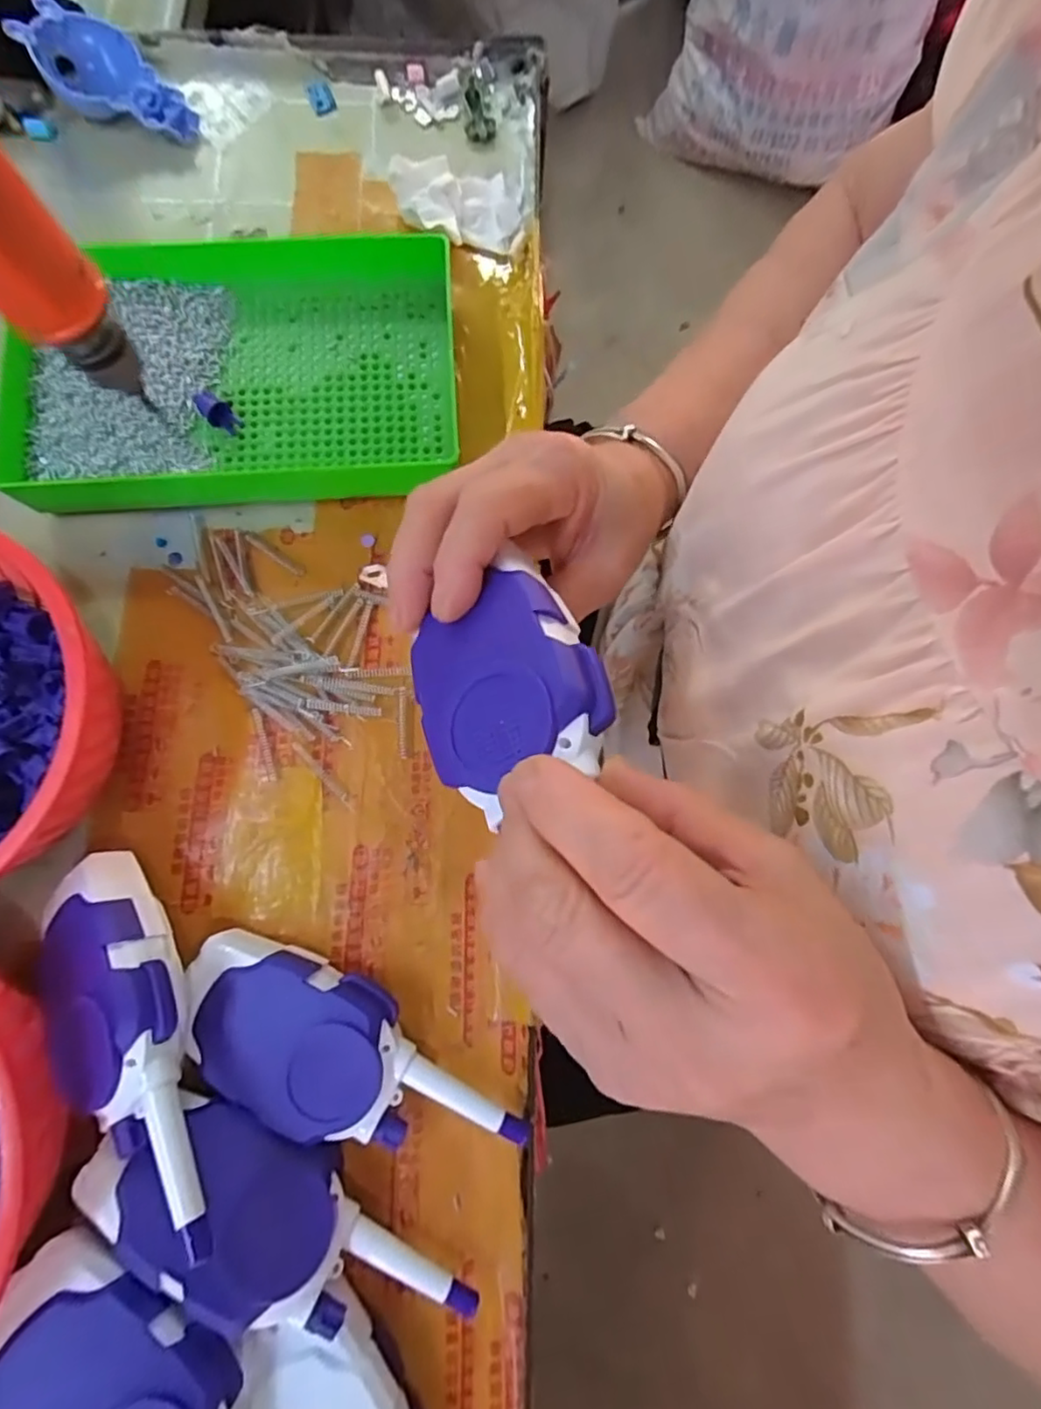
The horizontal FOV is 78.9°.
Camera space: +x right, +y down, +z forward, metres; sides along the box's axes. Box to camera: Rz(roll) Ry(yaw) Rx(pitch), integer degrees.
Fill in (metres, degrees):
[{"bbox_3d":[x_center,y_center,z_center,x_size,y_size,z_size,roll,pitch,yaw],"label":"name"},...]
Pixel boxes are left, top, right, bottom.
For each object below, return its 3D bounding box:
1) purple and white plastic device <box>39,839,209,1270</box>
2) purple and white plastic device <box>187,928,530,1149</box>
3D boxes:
[{"bbox_3d":[-0.165,0.138,0.261,0.055,0.027,0.160,-30,67,-7],"label":"purple and white plastic device"},{"bbox_3d":[-0.079,0.162,0.292,0.161,0.036,0.064,22,78,4],"label":"purple and white plastic device"}]

